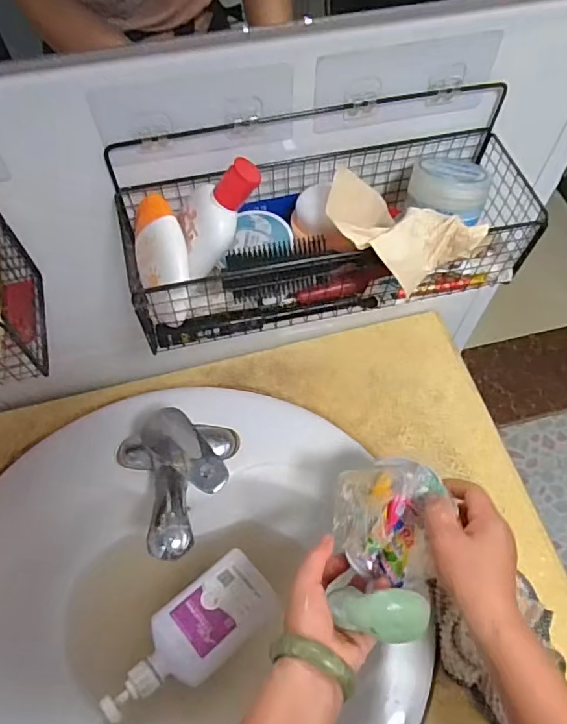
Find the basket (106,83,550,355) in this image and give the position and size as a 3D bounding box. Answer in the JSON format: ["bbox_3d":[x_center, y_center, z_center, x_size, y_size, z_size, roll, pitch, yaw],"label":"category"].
[{"bbox_3d":[0.038,-0.103,0.399,0.308,0.113,0.128,-12,62,-6],"label":"basket"}]

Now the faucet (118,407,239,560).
[{"bbox_3d":[-0.112,0.129,0.521,0.121,0.086,0.134,-2,61,-1],"label":"faucet"}]

